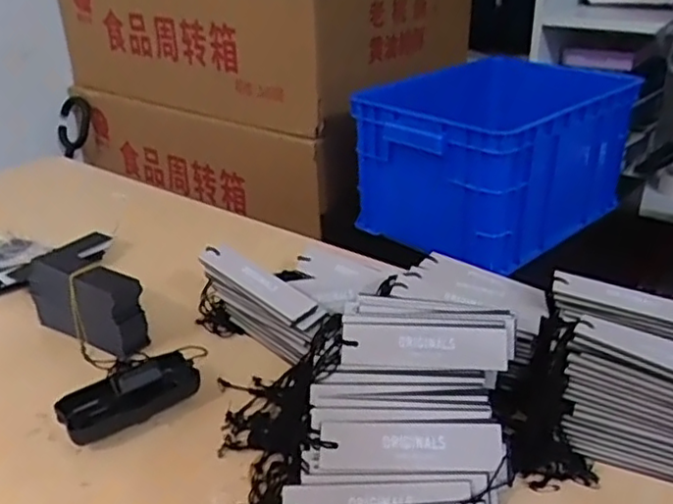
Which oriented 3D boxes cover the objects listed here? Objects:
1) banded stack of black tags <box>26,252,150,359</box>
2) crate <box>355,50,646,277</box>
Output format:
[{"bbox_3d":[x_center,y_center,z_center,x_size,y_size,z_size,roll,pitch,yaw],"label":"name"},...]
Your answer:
[{"bbox_3d":[-0.245,0.048,0.645,0.136,0.078,0.034,15,31,29],"label":"banded stack of black tags"},{"bbox_3d":[0.251,-0.160,1.060,0.348,0.229,0.296,-23,34,-36],"label":"crate"}]

